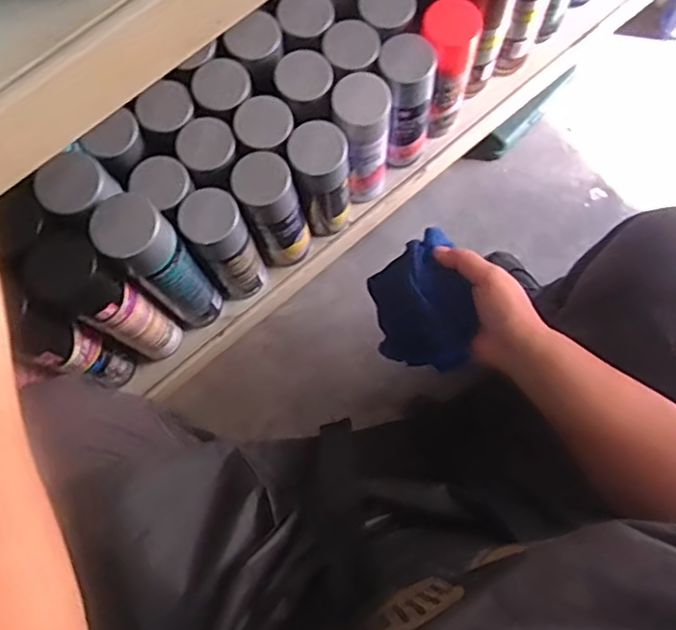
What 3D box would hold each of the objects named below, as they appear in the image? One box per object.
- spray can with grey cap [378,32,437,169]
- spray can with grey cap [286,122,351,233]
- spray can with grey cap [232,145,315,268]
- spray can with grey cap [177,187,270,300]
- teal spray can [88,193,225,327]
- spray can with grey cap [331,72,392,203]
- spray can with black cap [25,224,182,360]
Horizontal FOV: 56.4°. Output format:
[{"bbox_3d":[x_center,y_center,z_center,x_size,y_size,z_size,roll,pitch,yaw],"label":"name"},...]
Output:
[{"bbox_3d":[0.079,-0.249,0.766,0.061,0.189,0.066,0,77,1],"label":"spray can with grey cap"},{"bbox_3d":[-0.017,-0.153,0.746,0.060,0.189,0.057,0,77,1],"label":"spray can with grey cap"},{"bbox_3d":[-0.072,-0.119,0.740,0.067,0.188,0.069,-24,78,-4],"label":"spray can with grey cap"},{"bbox_3d":[-0.126,-0.077,0.721,0.060,0.190,0.060,0,77,1],"label":"spray can with grey cap"},{"bbox_3d":[-0.181,-0.049,0.682,0.058,0.264,0.057,0,77,1],"label":"teal spray can"},{"bbox_3d":[0.029,-0.200,0.739,0.061,0.179,0.063,0,77,1],"label":"spray can with grey cap"},{"bbox_3d":[-0.238,-0.013,0.674,0.075,0.265,0.056,42,82,9],"label":"spray can with black cap"}]

